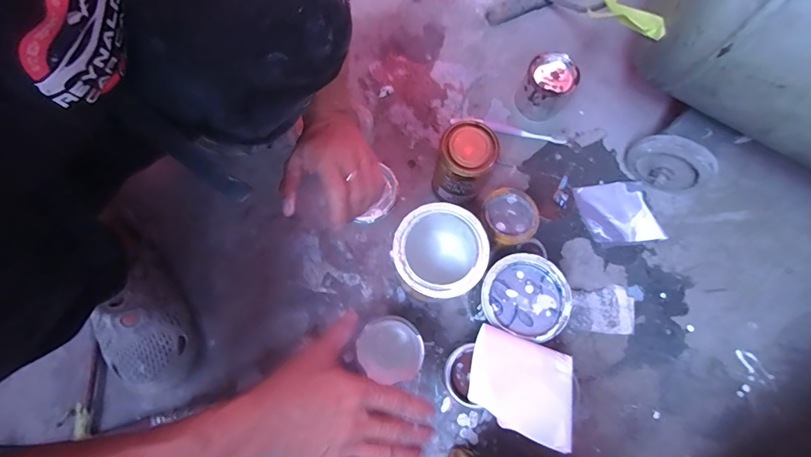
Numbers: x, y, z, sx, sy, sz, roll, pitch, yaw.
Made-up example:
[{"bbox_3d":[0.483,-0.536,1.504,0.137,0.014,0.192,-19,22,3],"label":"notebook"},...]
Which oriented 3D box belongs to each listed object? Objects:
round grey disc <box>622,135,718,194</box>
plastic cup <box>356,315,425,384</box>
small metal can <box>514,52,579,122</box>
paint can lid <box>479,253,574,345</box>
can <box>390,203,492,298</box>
[{"bbox_3d":[0.360,-0.087,0.534,0.033,0.104,0.097,-41,80,-9],"label":"round grey disc"},{"bbox_3d":[-0.017,0.147,0.480,0.070,0.108,0.070,0,77,0],"label":"plastic cup"},{"bbox_3d":[0.211,-0.211,0.582,0.070,0.071,0.068,0,77,0],"label":"small metal can"},{"bbox_3d":[0.138,0.076,0.436,0.098,0.012,0.090,0,77,0],"label":"paint can lid"},{"bbox_3d":[0.043,0.031,0.497,0.115,0.132,0.110,0,77,0],"label":"can"}]

